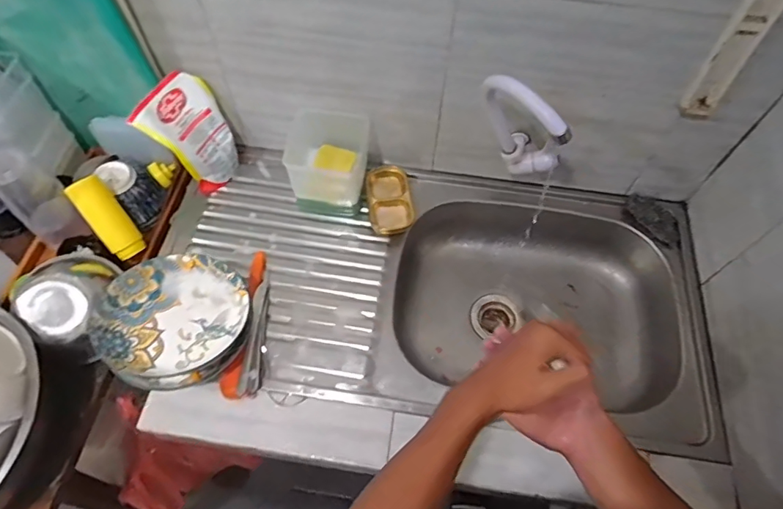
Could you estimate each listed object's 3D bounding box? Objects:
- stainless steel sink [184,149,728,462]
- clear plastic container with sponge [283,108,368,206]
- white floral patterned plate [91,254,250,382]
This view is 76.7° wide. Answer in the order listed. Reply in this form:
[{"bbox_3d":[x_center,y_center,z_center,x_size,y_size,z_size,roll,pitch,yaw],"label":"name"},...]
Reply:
[{"bbox_3d":[0.080,0.082,0.963,0.952,0.155,0.489,8,60,3],"label":"stainless steel sink"},{"bbox_3d":[-0.123,-0.173,0.945,0.147,0.142,0.132,3,60,0],"label":"clear plastic container with sponge"},{"bbox_3d":[-0.344,0.087,0.783,0.216,0.048,0.205,1,60,-1],"label":"white floral patterned plate"}]

